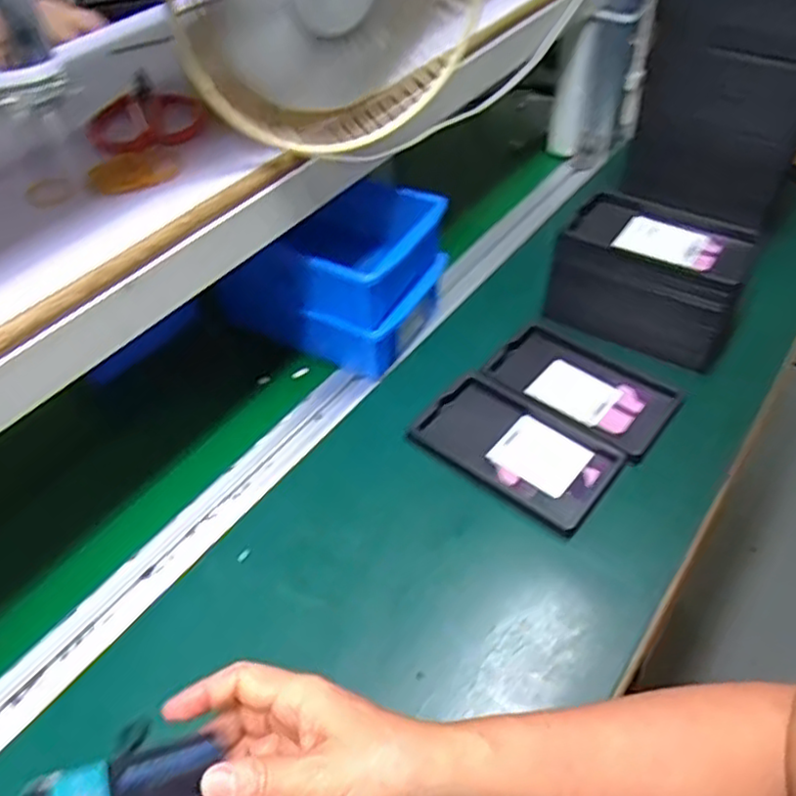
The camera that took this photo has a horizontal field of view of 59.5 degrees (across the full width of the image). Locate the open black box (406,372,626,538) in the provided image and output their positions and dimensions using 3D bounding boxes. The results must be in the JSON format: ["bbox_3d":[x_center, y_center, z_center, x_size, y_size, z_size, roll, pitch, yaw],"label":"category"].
[{"bbox_3d":[0.100,0.040,0.590,0.159,0.013,0.097,30,55,27],"label":"open black box"}]

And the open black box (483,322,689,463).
[{"bbox_3d":[0.168,-0.014,0.636,0.160,0.012,0.098,31,56,27],"label":"open black box"}]

